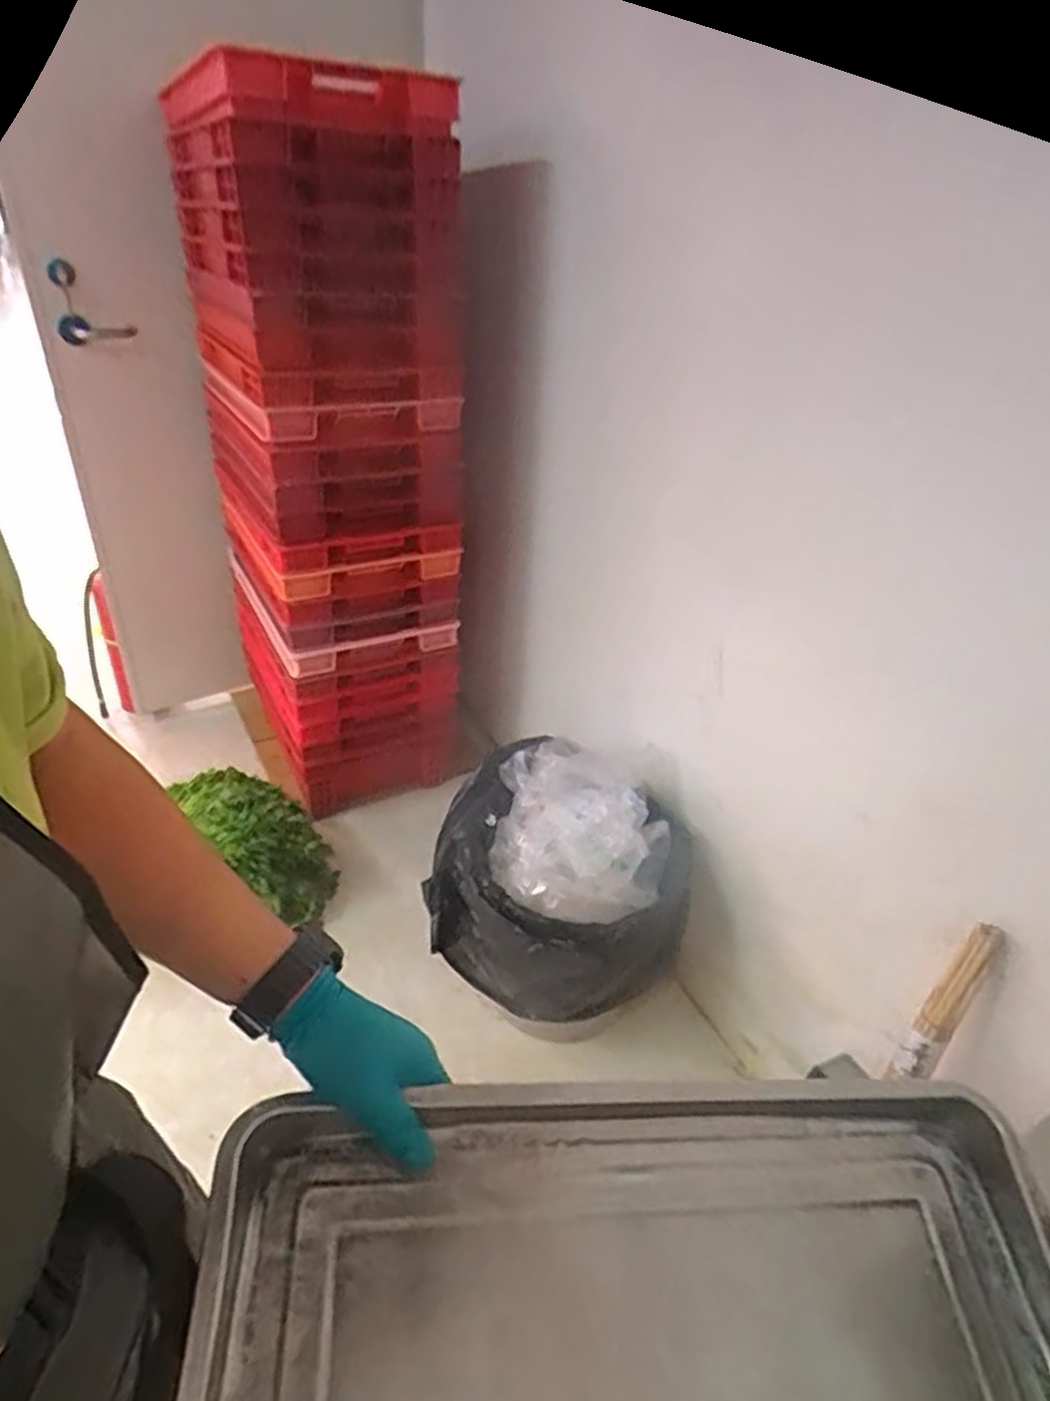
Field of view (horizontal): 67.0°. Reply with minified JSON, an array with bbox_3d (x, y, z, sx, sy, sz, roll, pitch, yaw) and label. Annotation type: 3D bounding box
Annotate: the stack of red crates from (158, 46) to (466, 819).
[{"bbox_3d":[-0.418,-0.471,1.709,0.387,1.338,0.515,-16,40,-26],"label":"stack of red crates"}]

